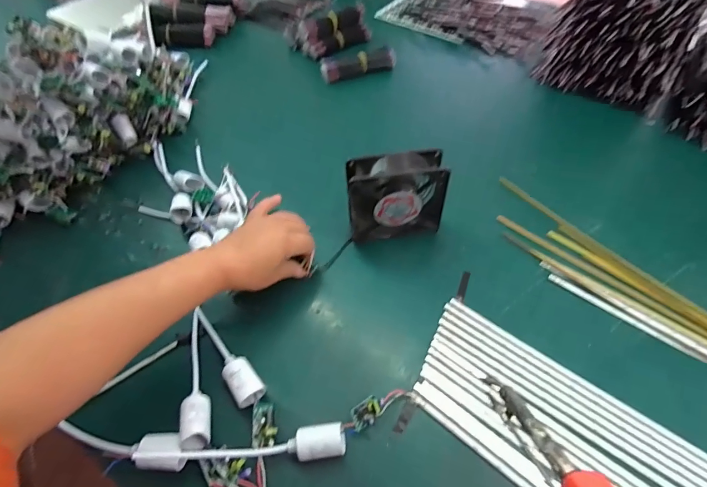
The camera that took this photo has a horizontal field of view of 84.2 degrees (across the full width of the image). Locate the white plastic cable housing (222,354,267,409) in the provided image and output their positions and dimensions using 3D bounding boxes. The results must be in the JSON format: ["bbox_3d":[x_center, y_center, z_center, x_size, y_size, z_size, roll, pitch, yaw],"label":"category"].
[{"bbox_3d":[-0.118,0.142,0.413,0.032,0.024,0.058,-32,56,-19],"label":"white plastic cable housing"}]

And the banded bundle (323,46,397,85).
[{"bbox_3d":[0.010,-0.367,0.798,0.156,0.034,0.037,-19,55,-10],"label":"banded bundle"}]

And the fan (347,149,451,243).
[{"bbox_3d":[0.055,-0.055,0.503,0.118,0.123,0.042,-5,51,0],"label":"fan"}]

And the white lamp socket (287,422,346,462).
[{"bbox_3d":[-0.035,0.191,0.373,0.053,0.024,0.027,-7,51,-1],"label":"white lamp socket"}]

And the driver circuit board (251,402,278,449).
[{"bbox_3d":[-0.087,0.178,0.386,0.022,0.017,0.040,-4,51,1],"label":"driver circuit board"}]

